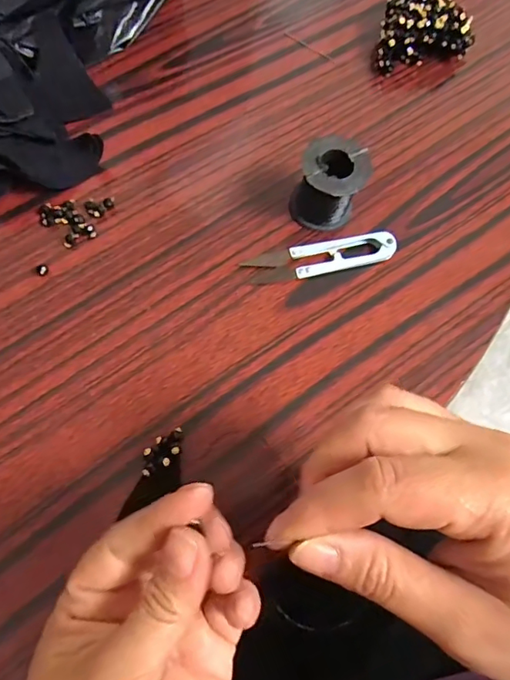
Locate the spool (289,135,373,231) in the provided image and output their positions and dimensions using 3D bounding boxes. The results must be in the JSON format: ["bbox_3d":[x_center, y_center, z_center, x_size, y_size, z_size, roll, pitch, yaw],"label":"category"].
[{"bbox_3d":[0.048,-0.099,0.337,0.044,0.049,0.042,1,67,-2],"label":"spool"}]

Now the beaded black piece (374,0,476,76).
[{"bbox_3d":[0.129,-0.245,0.408,0.071,0.033,0.055,-5,67,-4],"label":"beaded black piece"}]

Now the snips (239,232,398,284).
[{"bbox_3d":[0.044,-0.055,0.343,0.097,0.009,0.023,-12,68,-7],"label":"snips"}]

